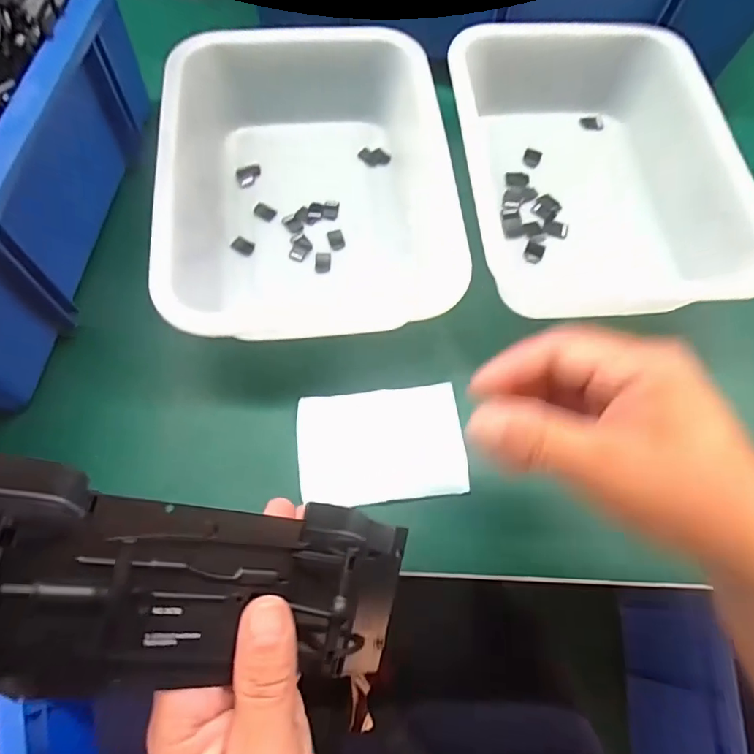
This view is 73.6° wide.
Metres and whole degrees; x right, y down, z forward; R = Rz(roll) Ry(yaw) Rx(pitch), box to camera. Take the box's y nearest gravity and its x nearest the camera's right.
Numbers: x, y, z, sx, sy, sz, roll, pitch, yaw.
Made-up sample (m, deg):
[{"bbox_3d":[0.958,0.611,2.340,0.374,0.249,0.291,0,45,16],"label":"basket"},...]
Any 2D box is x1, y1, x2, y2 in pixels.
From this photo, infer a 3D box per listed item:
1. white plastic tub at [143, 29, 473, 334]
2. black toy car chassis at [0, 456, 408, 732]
[{"bbox_3d":[-0.046,-0.141,0.357,0.191,0.062,0.242,-6,68,-5],"label":"white plastic tub"},{"bbox_3d":[-0.065,0.087,0.199,0.192,0.034,0.079,21,61,-36],"label":"black toy car chassis"}]

